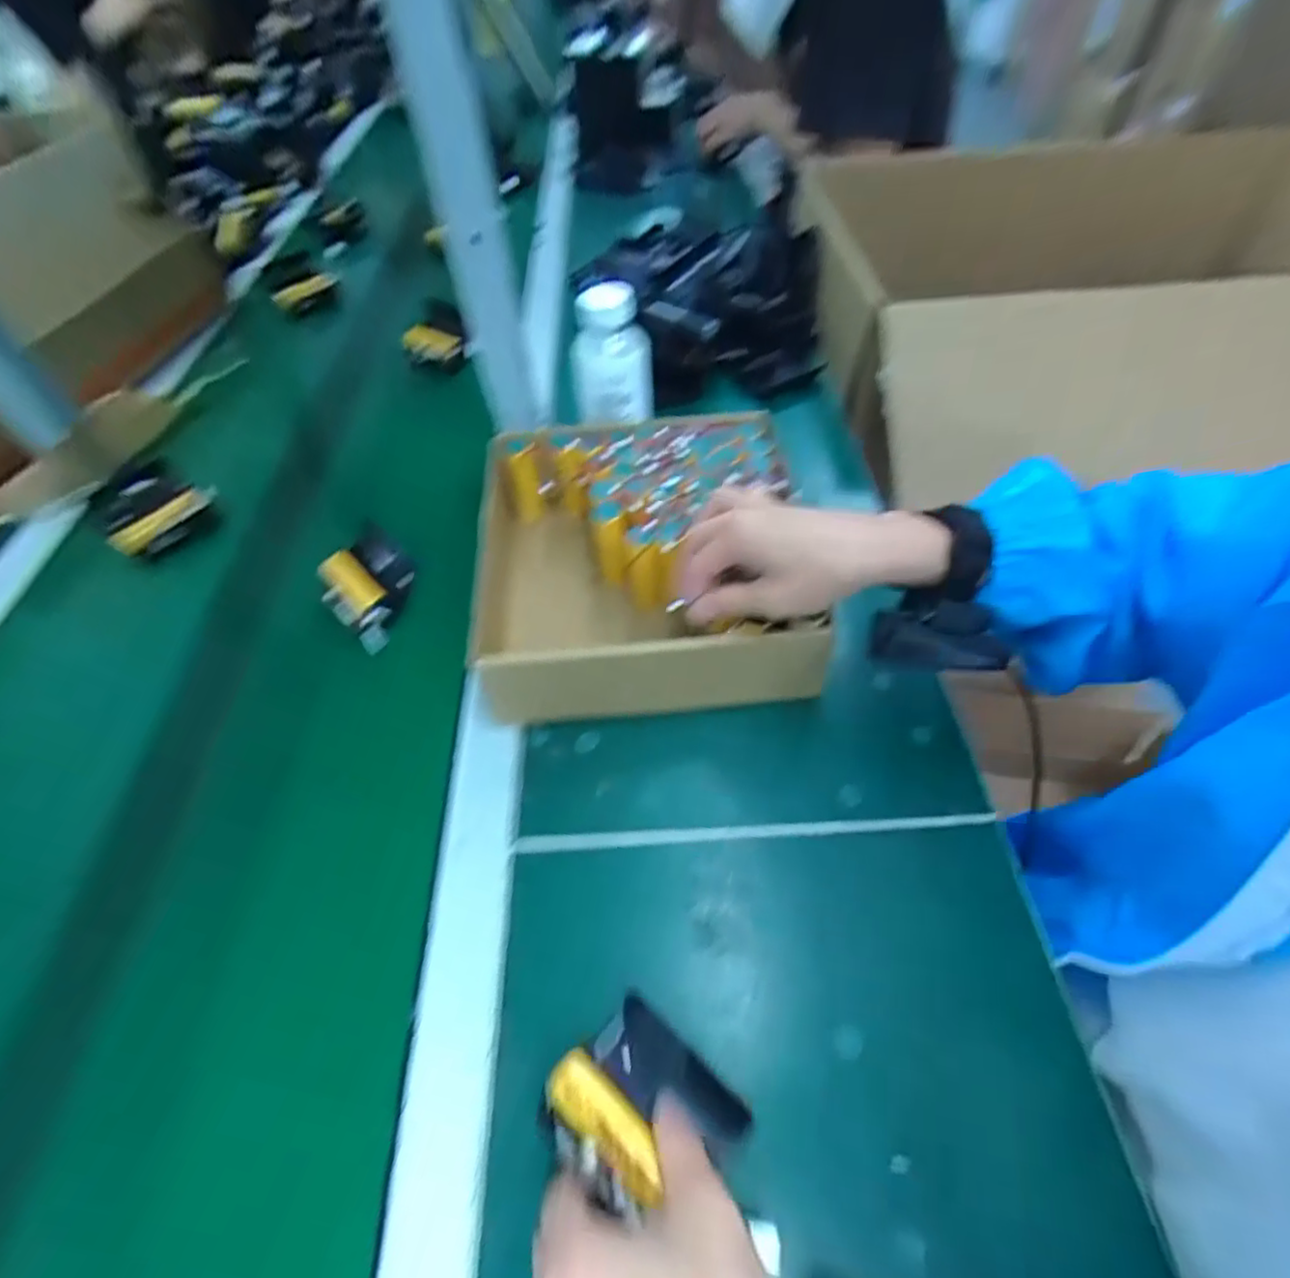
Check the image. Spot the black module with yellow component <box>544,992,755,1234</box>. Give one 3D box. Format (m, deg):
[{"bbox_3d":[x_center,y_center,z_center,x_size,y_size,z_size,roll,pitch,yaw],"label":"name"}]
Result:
[{"bbox_3d":[-0.004,0.215,0.300,0.070,0.032,0.074,-37,60,-26],"label":"black module with yellow component"}]

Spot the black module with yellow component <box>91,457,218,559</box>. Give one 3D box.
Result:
[{"bbox_3d":[-0.444,-0.120,0.597,0.047,0.059,0.089,37,60,27],"label":"black module with yellow component"}]

